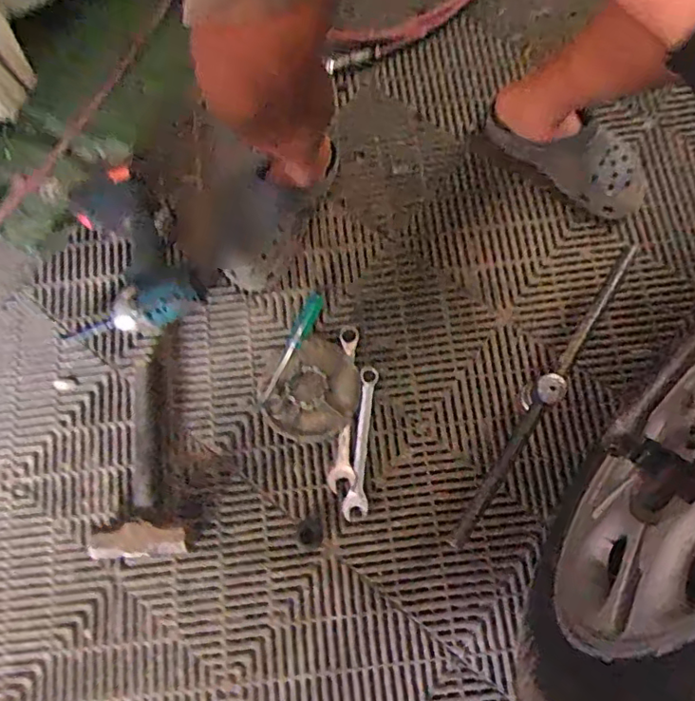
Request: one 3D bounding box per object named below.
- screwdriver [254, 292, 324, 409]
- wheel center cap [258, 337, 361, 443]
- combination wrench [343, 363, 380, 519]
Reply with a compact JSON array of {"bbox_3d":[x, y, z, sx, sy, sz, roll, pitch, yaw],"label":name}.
[{"bbox_3d":[-0.081,-0.004,0.803,0.029,0.029,0.185,22,77,9],"label":"screwdriver"},{"bbox_3d":[-0.053,0.053,0.791,0.134,0.031,0.136,-1,74,3],"label":"wheel center cap"},{"bbox_3d":[0.019,0.122,0.771,0.030,0.005,0.201,5,75,5],"label":"combination wrench"}]

